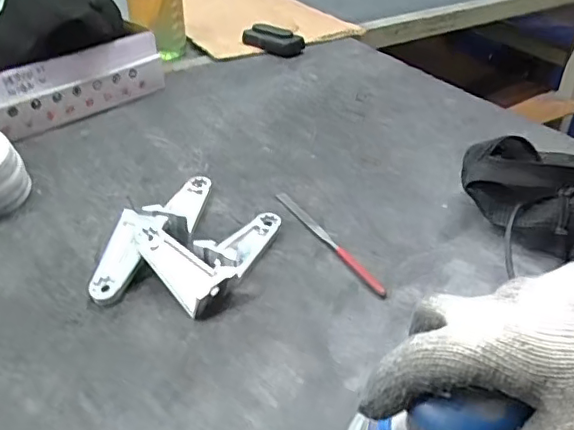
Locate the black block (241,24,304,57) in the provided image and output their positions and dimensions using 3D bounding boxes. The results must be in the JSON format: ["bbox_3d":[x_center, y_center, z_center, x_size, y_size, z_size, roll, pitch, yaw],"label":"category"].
[{"bbox_3d":[-0.023,-0.290,0.933,0.102,0.039,0.025,17,39,23],"label":"black block"}]

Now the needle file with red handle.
[{"bbox_3d":[0.037,0.021,0.539,0.011,0.004,0.172,-19,39,-25],"label":"needle file with red handle"}]

